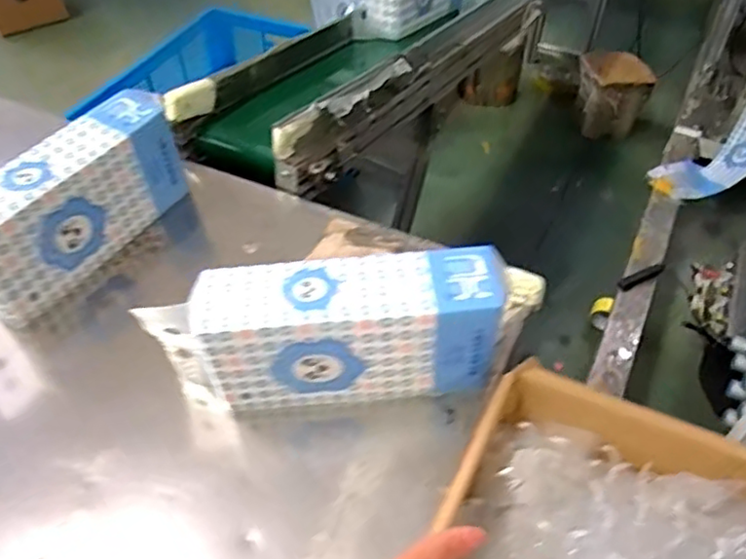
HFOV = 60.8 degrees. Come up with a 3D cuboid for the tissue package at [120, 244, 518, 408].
[{"bbox_3d":[-0.046,0.066,0.730,0.390,0.175,0.096,-4,48,-2],"label":"tissue package"}]

